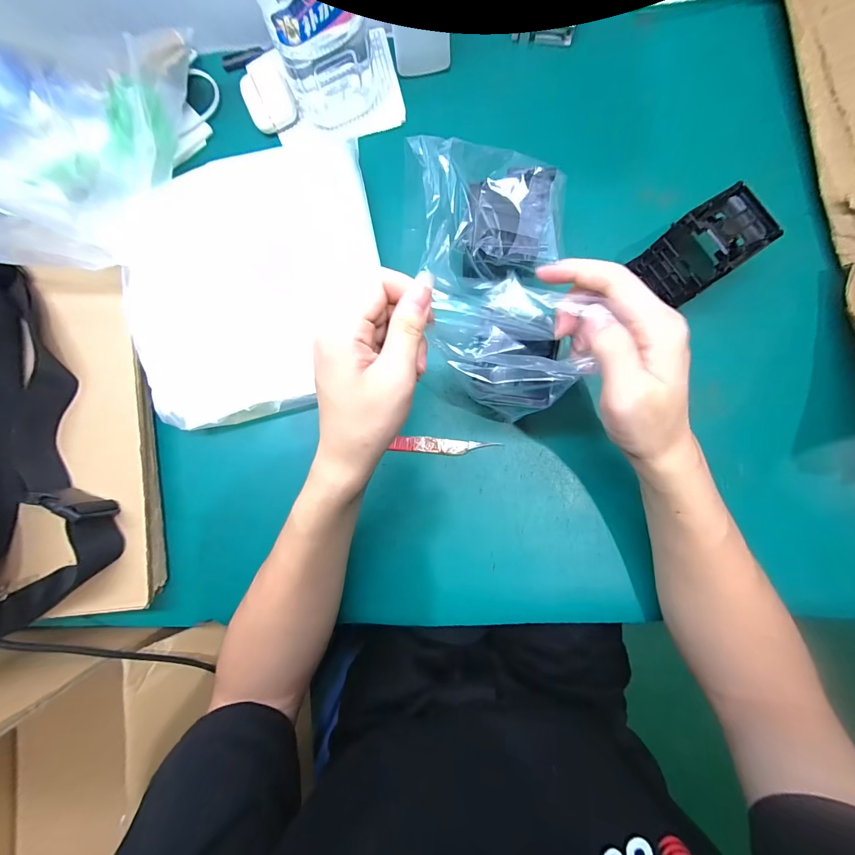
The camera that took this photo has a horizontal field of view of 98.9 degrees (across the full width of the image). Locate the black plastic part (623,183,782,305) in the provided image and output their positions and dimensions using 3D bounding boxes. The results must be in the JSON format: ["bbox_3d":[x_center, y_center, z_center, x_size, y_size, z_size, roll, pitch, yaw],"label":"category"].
[{"bbox_3d":[0.230,-0.149,0.306,0.081,0.062,0.054,-36,86,0],"label":"black plastic part"}]

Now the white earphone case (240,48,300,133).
[{"bbox_3d":[-0.158,-0.331,0.359,0.049,0.022,0.063,-27,87,2],"label":"white earphone case"}]

